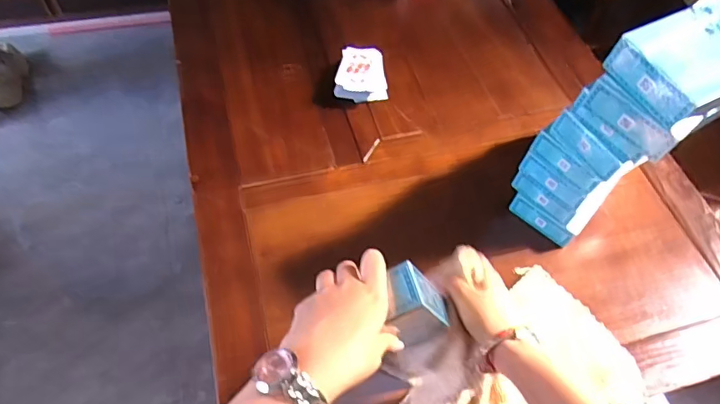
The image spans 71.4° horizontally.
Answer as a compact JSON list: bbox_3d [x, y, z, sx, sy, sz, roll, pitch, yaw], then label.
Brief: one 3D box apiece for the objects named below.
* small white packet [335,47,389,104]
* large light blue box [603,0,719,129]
[{"bbox_3d":[0.004,-0.211,0.839,0.085,0.044,0.088,2,56,-3],"label":"small white packet"},{"bbox_3d":[0.366,-0.157,0.503,0.230,0.038,0.104,-27,63,-21],"label":"large light blue box"}]

